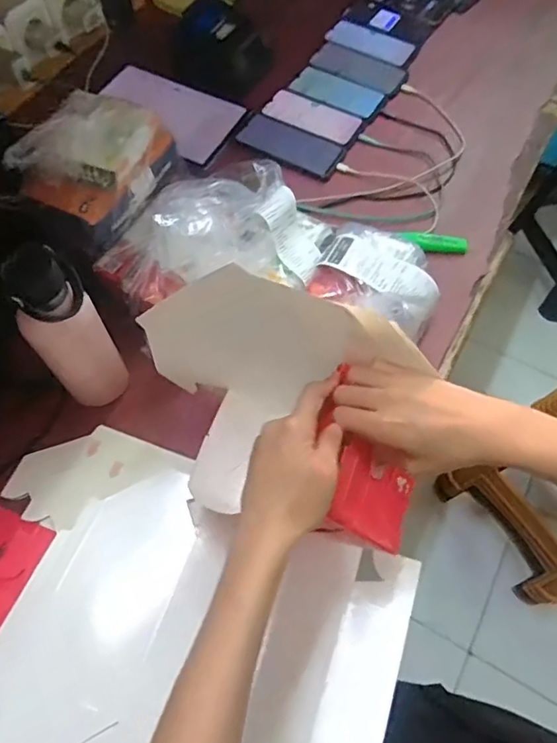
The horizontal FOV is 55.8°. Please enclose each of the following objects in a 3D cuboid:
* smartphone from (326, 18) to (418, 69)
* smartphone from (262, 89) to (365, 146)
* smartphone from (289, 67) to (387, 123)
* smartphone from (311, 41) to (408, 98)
[{"bbox_3d":[0.171,-0.595,0.953,0.158,0.012,0.073,27,65,13],"label":"smartphone"},{"bbox_3d":[0.058,-0.415,0.860,0.157,0.011,0.065,27,65,13],"label":"smartphone"},{"bbox_3d":[0.101,-0.472,0.891,0.152,0.007,0.074,31,66,15],"label":"smartphone"},{"bbox_3d":[0.144,-0.531,0.915,0.169,0.011,0.083,34,67,16],"label":"smartphone"}]

